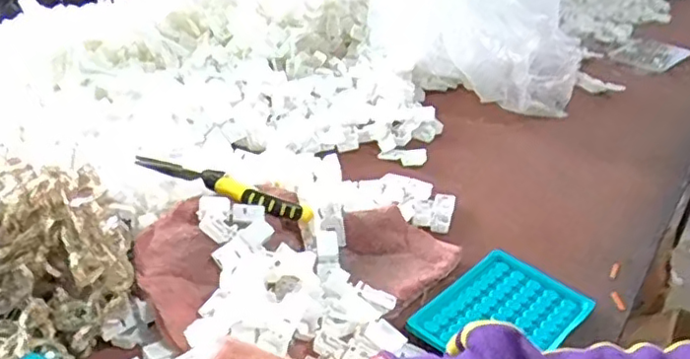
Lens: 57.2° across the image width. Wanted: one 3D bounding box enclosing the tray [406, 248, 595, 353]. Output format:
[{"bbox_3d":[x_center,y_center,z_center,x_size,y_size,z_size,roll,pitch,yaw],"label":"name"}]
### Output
[{"bbox_3d":[0.124,0.106,0.503,0.095,0.012,0.129,28,40,35],"label":"tray"}]

